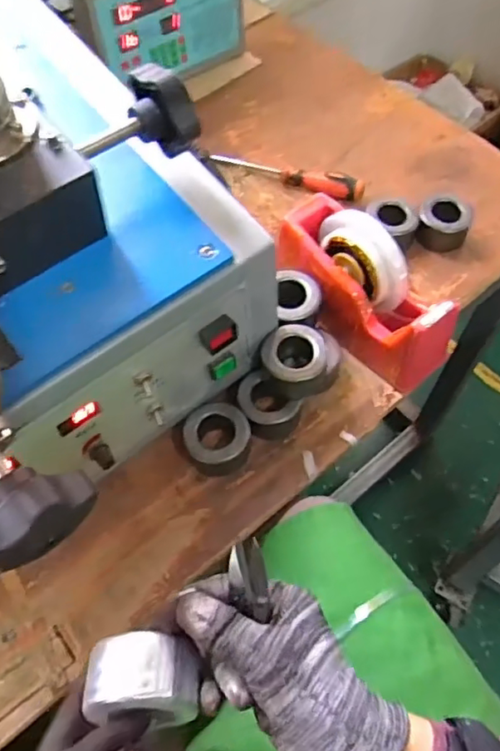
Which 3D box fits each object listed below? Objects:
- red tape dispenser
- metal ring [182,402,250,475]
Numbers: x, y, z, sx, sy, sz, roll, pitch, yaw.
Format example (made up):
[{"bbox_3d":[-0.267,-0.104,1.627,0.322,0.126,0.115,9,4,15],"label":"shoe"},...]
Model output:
[{"bbox_3d":[0.115,-0.087,0.590,0.084,0.116,0.205,-41,67,-21],"label":"red tape dispenser"},{"bbox_3d":[-0.029,0.059,0.545,0.059,0.036,0.054,0,60,0],"label":"metal ring"}]

